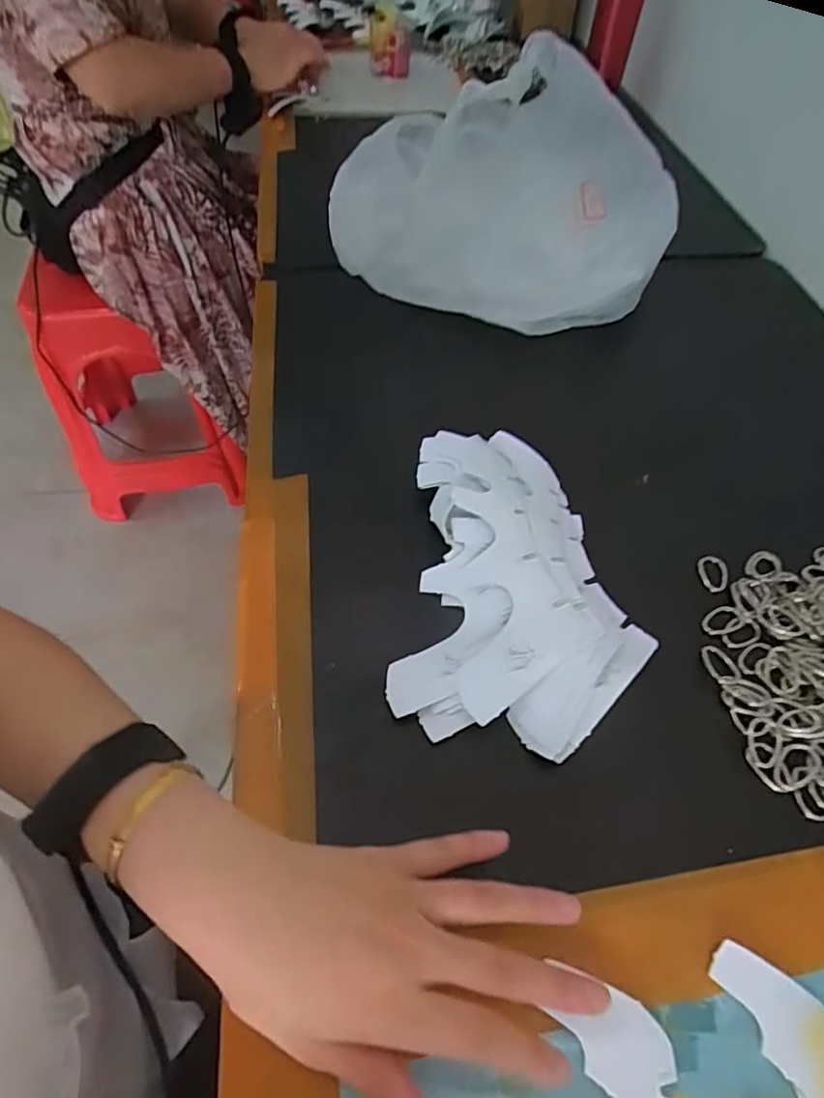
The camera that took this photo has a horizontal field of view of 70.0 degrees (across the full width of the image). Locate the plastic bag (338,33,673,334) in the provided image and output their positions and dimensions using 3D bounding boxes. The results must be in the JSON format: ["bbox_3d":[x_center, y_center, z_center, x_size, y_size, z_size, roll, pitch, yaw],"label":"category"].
[{"bbox_3d":[0.095,-0.324,0.554,0.339,0.180,0.161,-4,56,-6],"label":"plastic bag"}]

